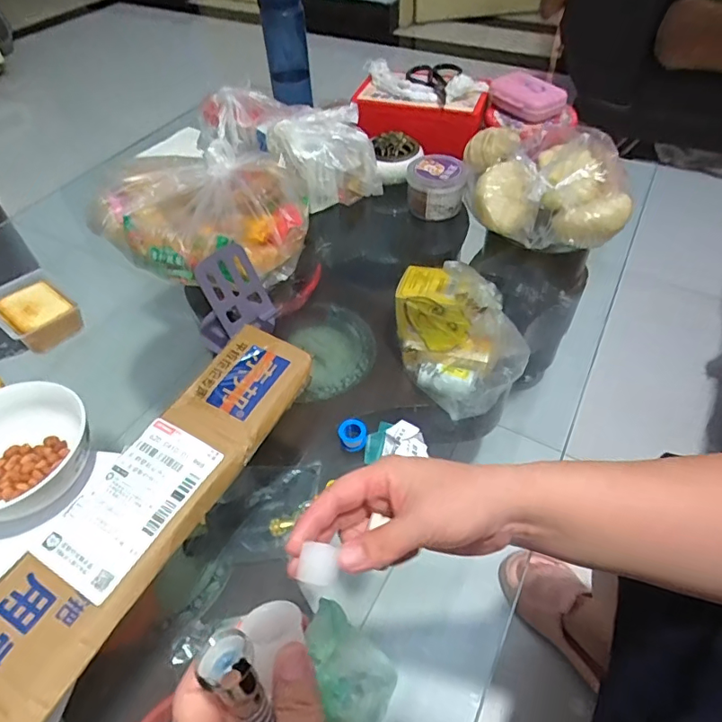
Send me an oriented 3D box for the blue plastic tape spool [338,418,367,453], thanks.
[{"bbox_3d":[-0.007,0.067,0.460,0.025,0.019,0.023,-1,49,2],"label":"blue plastic tape spool"}]

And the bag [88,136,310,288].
[{"bbox_3d":[-0.201,-0.185,0.635,0.267,0.084,0.213,-6,49,-3],"label":"bag"}]

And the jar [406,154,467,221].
[{"bbox_3d":[0.102,-0.235,0.687,0.079,0.055,0.072,5,50,7],"label":"jar"}]

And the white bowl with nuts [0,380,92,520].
[{"bbox_3d":[-0.295,0.078,0.430,0.124,0.046,0.115,-22,52,-16],"label":"white bowl with nuts"}]

